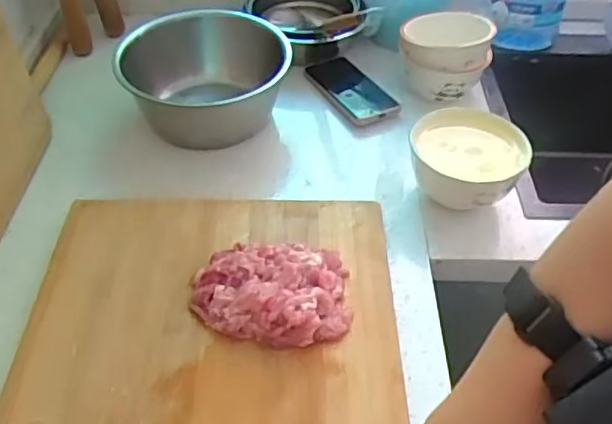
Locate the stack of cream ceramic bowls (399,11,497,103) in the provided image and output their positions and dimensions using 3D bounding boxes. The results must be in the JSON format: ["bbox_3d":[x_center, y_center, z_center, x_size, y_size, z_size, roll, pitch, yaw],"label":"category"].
[{"bbox_3d":[0.200,-0.227,0.886,0.126,0.097,0.117,12,46,11],"label":"stack of cream ceramic bowls"}]

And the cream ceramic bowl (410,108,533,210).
[{"bbox_3d":[0.193,-0.060,0.742,0.134,0.069,0.133,0,45,0],"label":"cream ceramic bowl"}]

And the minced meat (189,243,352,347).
[{"bbox_3d":[-0.035,0.078,0.612,0.152,0.034,0.109,1,45,0],"label":"minced meat"}]

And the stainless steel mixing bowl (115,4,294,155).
[{"bbox_3d":[-0.134,-0.178,0.819,0.210,0.103,0.187,-1,45,-2],"label":"stainless steel mixing bowl"}]

